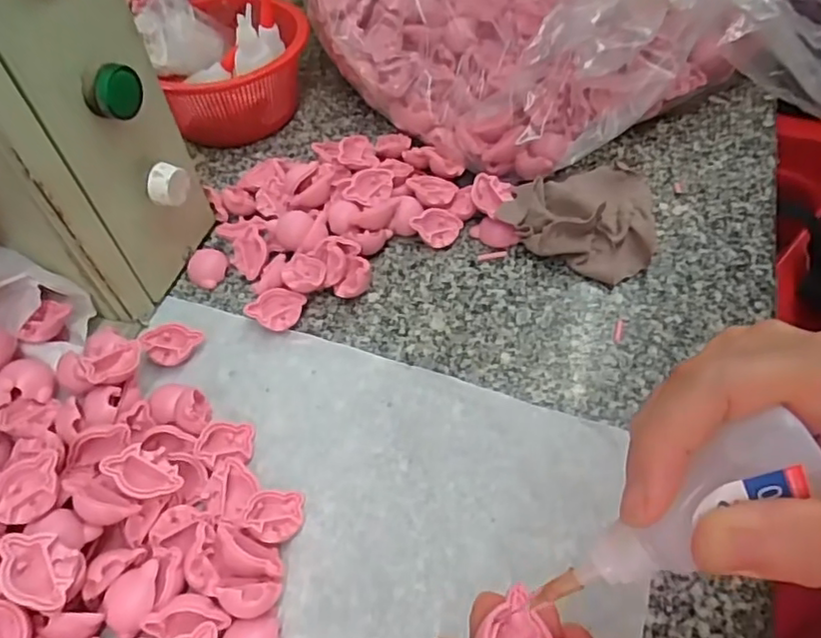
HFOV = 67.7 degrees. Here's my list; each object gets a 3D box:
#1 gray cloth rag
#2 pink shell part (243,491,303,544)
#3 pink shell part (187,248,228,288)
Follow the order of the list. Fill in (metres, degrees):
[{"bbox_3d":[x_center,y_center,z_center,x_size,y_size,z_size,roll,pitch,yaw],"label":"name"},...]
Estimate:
[{"bbox_3d":[0.124,-0.076,0.436,0.101,0.029,0.090,18,56,15],"label":"gray cloth rag"},{"bbox_3d":[-0.071,0.101,0.318,0.031,0.007,0.031,20,33,-13],"label":"pink shell part"},{"bbox_3d":[-0.143,-0.036,0.431,0.028,0.011,0.026,-1,53,1],"label":"pink shell part"}]

